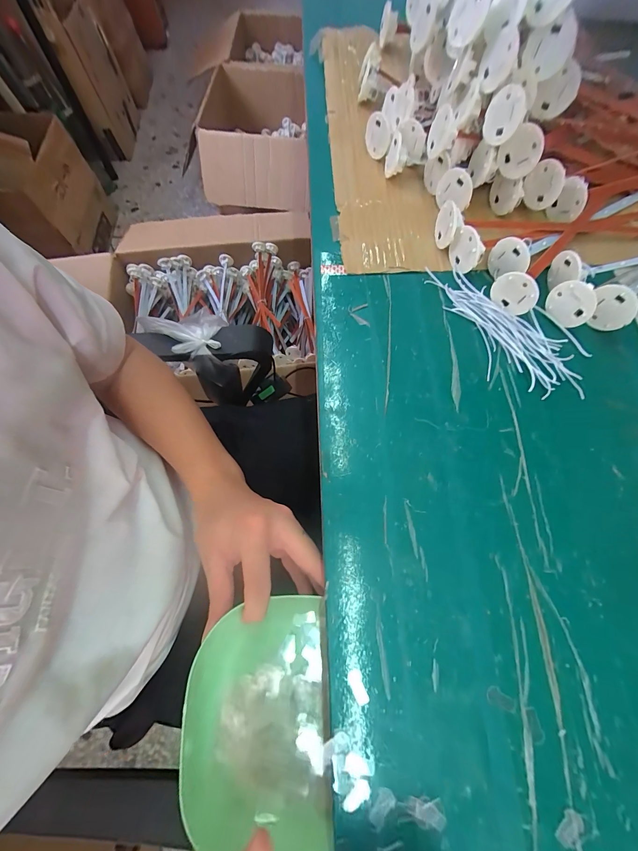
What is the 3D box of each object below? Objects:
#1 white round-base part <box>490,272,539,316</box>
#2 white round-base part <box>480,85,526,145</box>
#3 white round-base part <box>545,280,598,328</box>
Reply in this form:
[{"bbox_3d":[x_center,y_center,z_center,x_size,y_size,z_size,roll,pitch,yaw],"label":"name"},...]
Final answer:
[{"bbox_3d":[0.171,-0.115,0.282,0.037,0.035,0.010,35,74,13],"label":"white round-base part"},{"bbox_3d":[0.160,-0.272,0.283,0.009,0.038,0.032,-23,71,-25],"label":"white round-base part"},{"bbox_3d":[0.214,-0.104,0.276,0.012,0.037,0.037,-32,72,-11],"label":"white round-base part"}]

